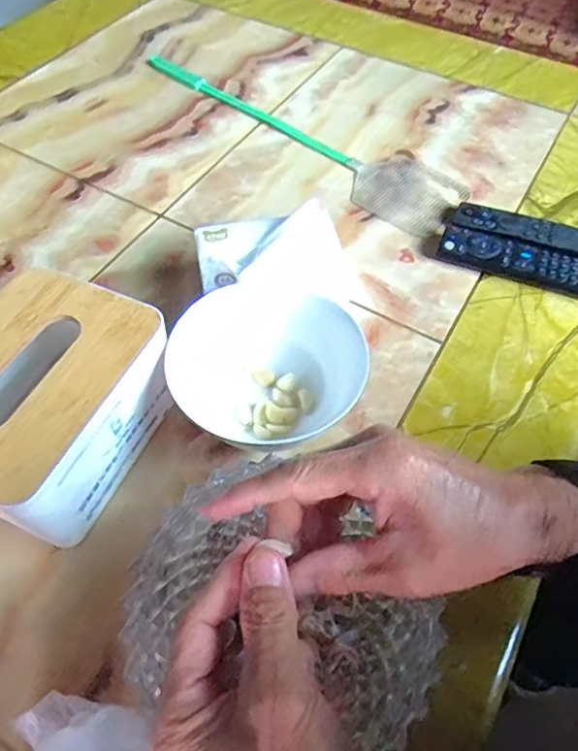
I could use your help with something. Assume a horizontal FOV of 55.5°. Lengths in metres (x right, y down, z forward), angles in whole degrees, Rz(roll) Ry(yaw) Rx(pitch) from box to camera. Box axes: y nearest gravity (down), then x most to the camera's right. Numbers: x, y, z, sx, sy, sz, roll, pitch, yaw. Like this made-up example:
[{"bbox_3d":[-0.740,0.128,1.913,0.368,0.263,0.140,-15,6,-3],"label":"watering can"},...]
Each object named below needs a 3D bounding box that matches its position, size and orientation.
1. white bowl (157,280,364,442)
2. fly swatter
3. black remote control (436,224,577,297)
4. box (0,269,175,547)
[{"bbox_3d":[-0.020,-0.005,0.422,0.136,0.068,0.118,-23,59,-15],"label":"white bowl"},{"bbox_3d":[0.005,-0.299,0.653,0.461,0.008,0.101,39,64,23],"label":"fly swatter"},{"bbox_3d":[0.224,-0.108,0.521,0.157,0.019,0.044,19,58,12],"label":"black remote control"},{"bbox_3d":[-0.165,0.023,0.382,0.119,0.096,0.157,22,58,13],"label":"box"}]

